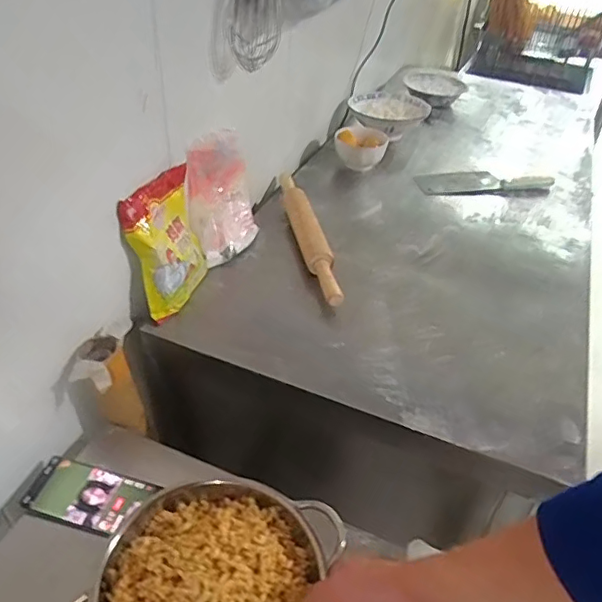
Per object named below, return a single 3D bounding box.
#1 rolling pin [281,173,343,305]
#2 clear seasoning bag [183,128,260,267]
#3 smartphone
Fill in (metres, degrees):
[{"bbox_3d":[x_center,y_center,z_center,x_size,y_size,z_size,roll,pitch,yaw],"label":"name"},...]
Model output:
[{"bbox_3d":[0.007,-0.129,0.970,0.040,0.049,0.394,-7,39,-12],"label":"rolling pin"},{"bbox_3d":[-0.117,-0.167,0.896,0.070,0.188,0.160,10,38,9],"label":"clear seasoning bag"},{"bbox_3d":[-0.250,0.228,0.661,0.136,0.013,0.074,11,39,11],"label":"smartphone"}]

